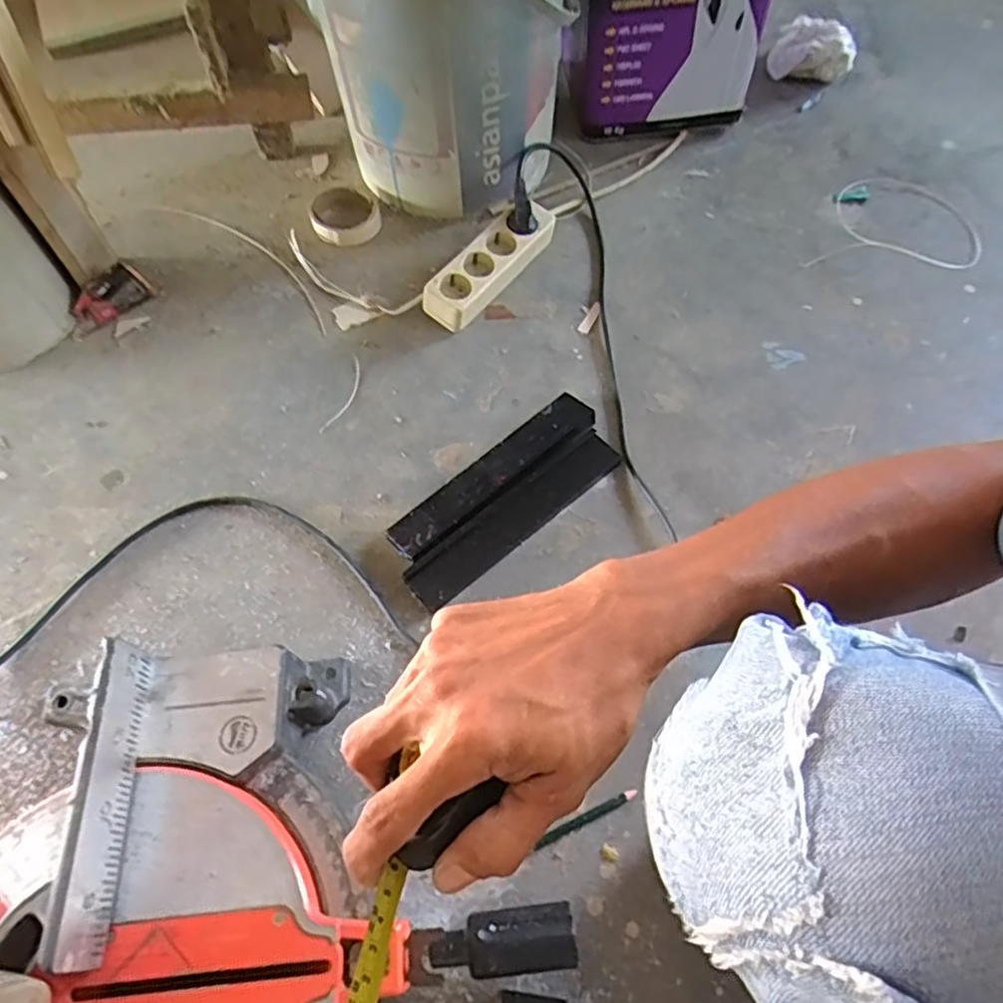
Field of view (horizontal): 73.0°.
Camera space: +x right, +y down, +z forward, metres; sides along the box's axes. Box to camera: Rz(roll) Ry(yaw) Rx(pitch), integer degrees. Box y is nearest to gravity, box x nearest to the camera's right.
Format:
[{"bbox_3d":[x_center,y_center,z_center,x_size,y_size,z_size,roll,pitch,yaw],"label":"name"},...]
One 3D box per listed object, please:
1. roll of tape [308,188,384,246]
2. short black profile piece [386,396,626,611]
[{"bbox_3d":[-0.208,-0.386,0.909,0.094,0.022,0.098,-5,60,-3],"label":"roll of tape"},{"bbox_3d":[0.002,-0.012,0.687,0.259,0.026,0.100,-37,67,-19],"label":"short black profile piece"}]

